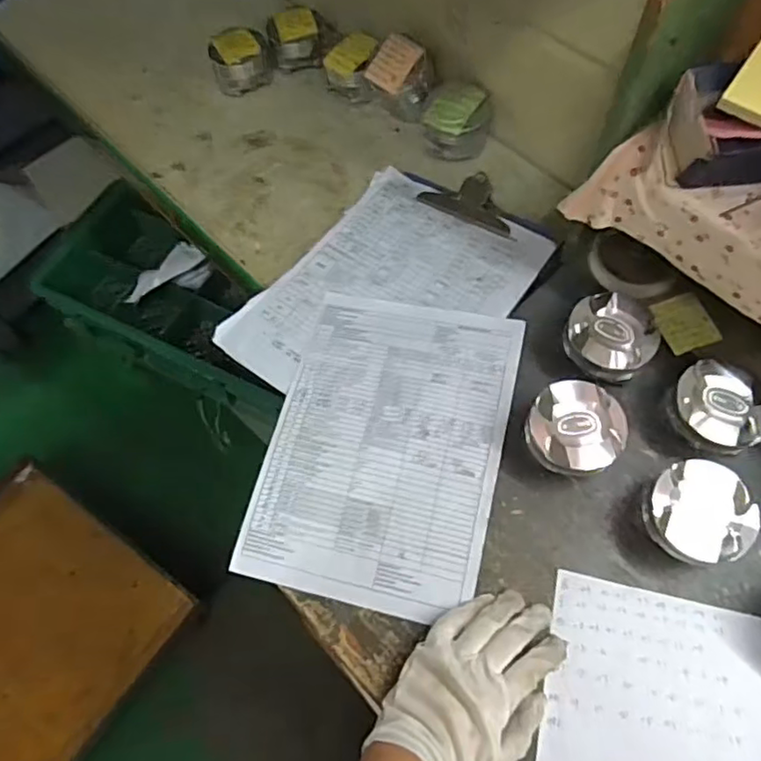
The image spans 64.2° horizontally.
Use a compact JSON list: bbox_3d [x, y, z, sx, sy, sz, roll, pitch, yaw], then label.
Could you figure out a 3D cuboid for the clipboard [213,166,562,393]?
[{"bbox_3d":[0.017,-0.095,0.638,0.227,0.021,0.318,35,72,16],"label":"clipboard"}]

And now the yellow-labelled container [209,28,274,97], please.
[{"bbox_3d":[-0.179,-0.412,0.783,0.079,0.049,0.064,-13,64,-4],"label":"yellow-labelled container"}]

